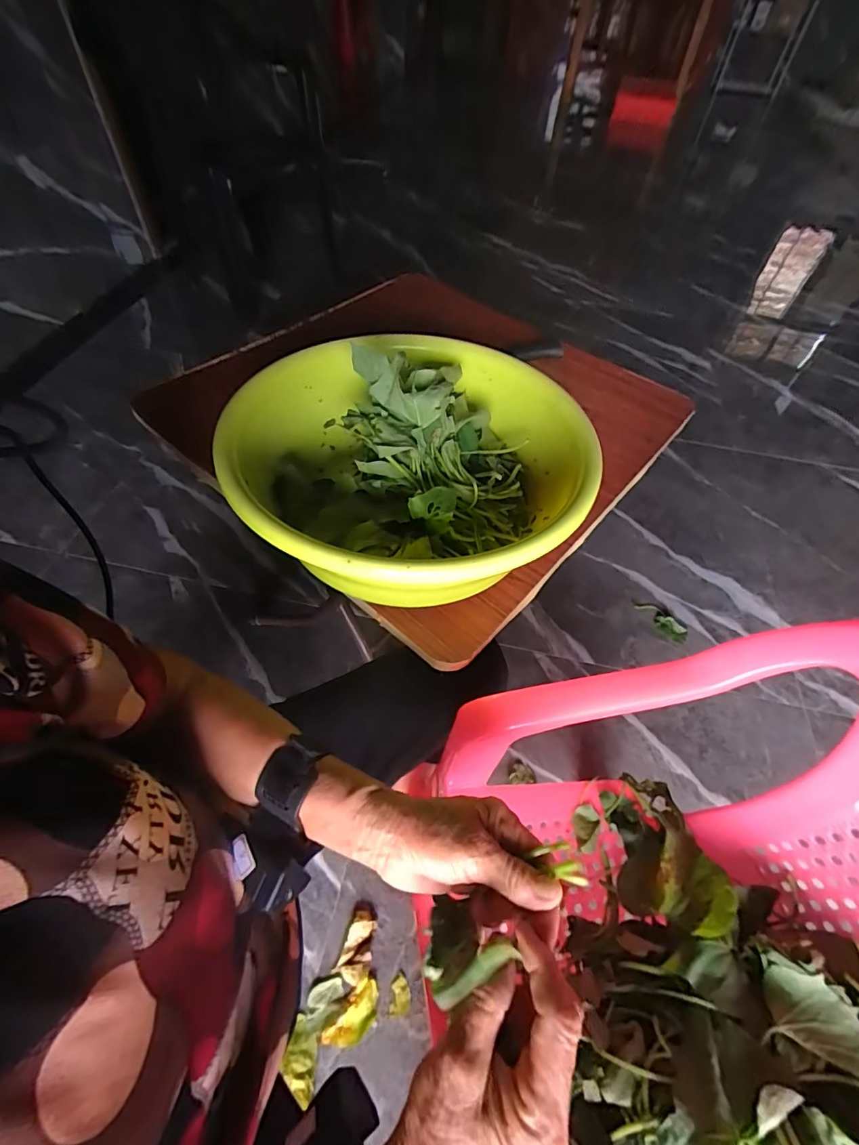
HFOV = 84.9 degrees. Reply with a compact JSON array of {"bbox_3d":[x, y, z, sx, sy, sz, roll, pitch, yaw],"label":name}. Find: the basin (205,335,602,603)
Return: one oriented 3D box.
[{"bbox_3d":[-0.021,-0.105,0.476,0.322,0.125,0.334,2,55,-3],"label":"basin"}]

